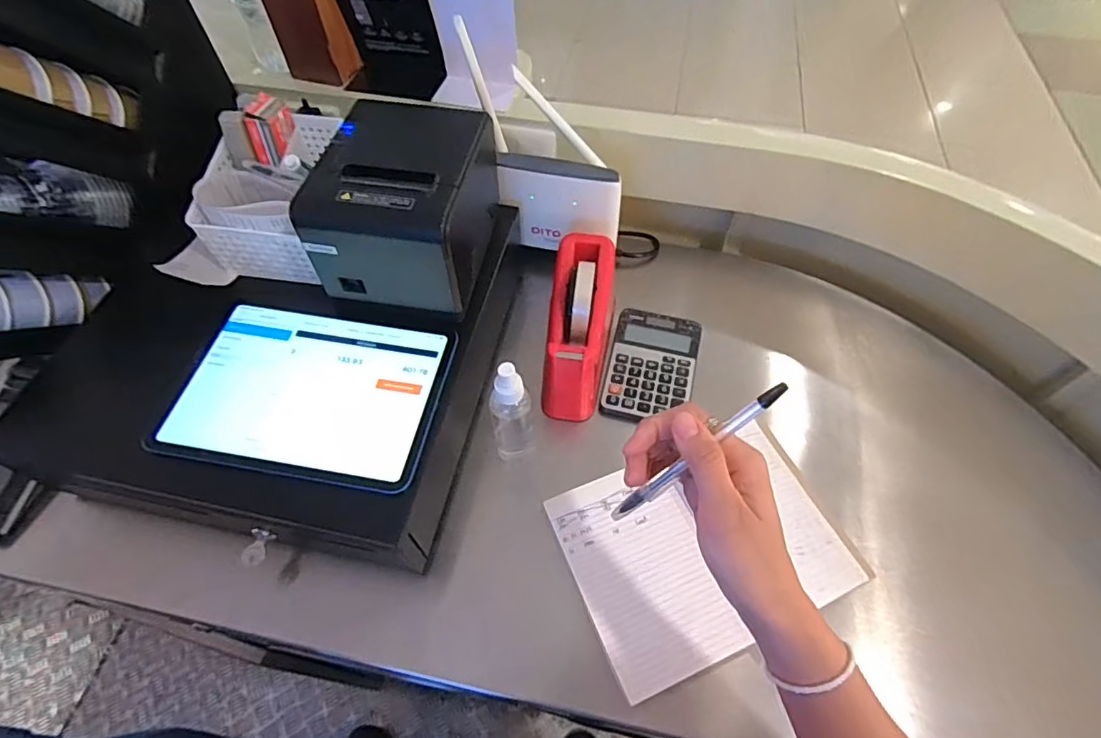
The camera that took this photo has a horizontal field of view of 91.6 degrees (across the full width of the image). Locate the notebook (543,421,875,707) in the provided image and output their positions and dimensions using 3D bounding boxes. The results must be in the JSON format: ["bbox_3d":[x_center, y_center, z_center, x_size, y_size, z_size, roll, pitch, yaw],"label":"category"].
[{"bbox_3d":[0.154,0.172,0.538,0.268,0.019,0.194,-19,59,-11],"label":"notebook"}]

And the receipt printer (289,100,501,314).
[{"bbox_3d":[-0.144,-0.170,0.547,0.143,0.115,0.187,7,57,6],"label":"receipt printer"}]

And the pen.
[{"bbox_3d":[0.085,0.055,0.326,0.011,0.141,0.009,9,43,-47],"label":"pen"}]

